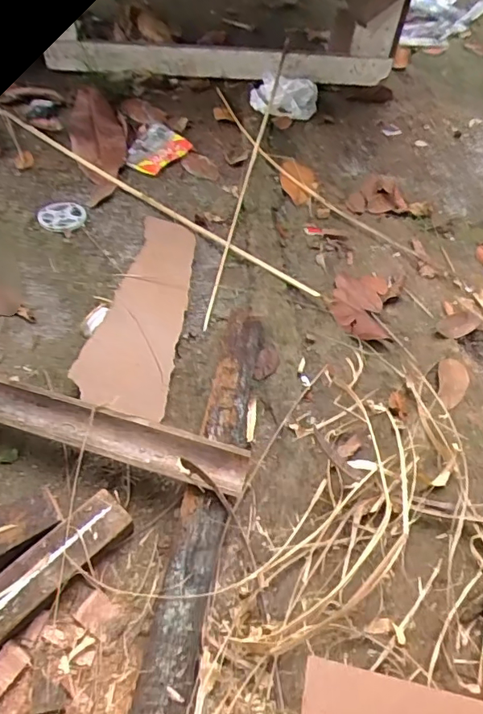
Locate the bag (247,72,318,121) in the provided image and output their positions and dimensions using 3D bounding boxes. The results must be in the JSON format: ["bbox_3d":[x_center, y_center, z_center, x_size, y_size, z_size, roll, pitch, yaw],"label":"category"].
[{"bbox_3d":[0.100,-0.667,1.336,0.162,0.085,0.152,24,55,13],"label":"bag"}]

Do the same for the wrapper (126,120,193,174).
[{"bbox_3d":[-0.205,-0.491,1.216,0.147,0.034,0.133,-33,62,-25],"label":"wrapper"}]

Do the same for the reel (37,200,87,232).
[{"bbox_3d":[-0.373,-0.295,1.078,0.094,0.009,0.090,2,53,-3],"label":"reel"}]

